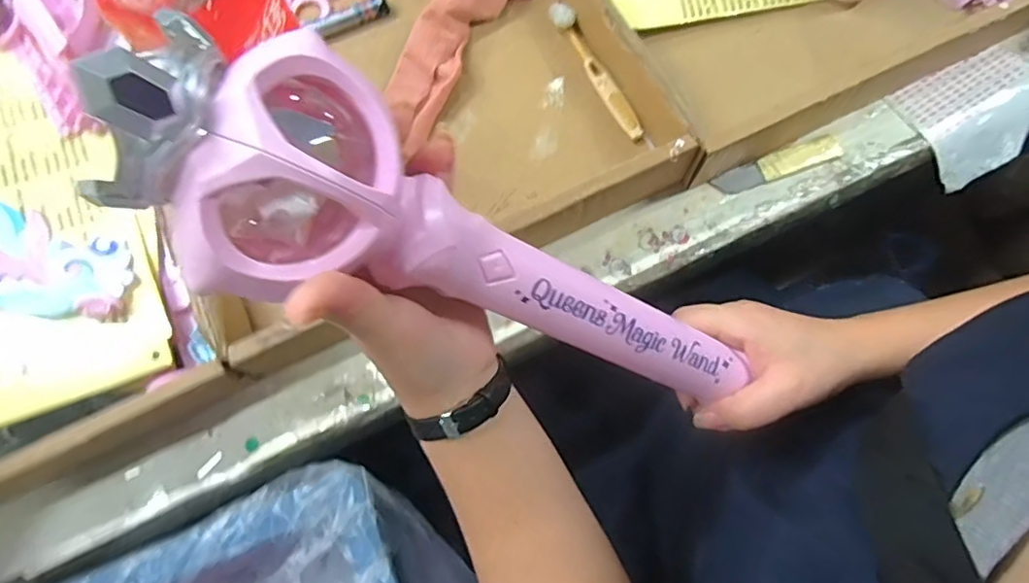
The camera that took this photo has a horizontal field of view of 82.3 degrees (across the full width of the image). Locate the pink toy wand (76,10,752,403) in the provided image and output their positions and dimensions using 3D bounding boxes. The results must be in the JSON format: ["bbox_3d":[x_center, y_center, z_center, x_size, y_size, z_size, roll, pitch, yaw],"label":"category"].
[{"bbox_3d":[-0.002,-0.008,0.272,0.333,0.047,0.096,25,74,-34],"label":"pink toy wand"}]

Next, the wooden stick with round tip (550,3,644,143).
[{"bbox_3d":[0.066,-0.180,0.479,0.015,0.012,0.141,-26,75,-6],"label":"wooden stick with round tip"}]

